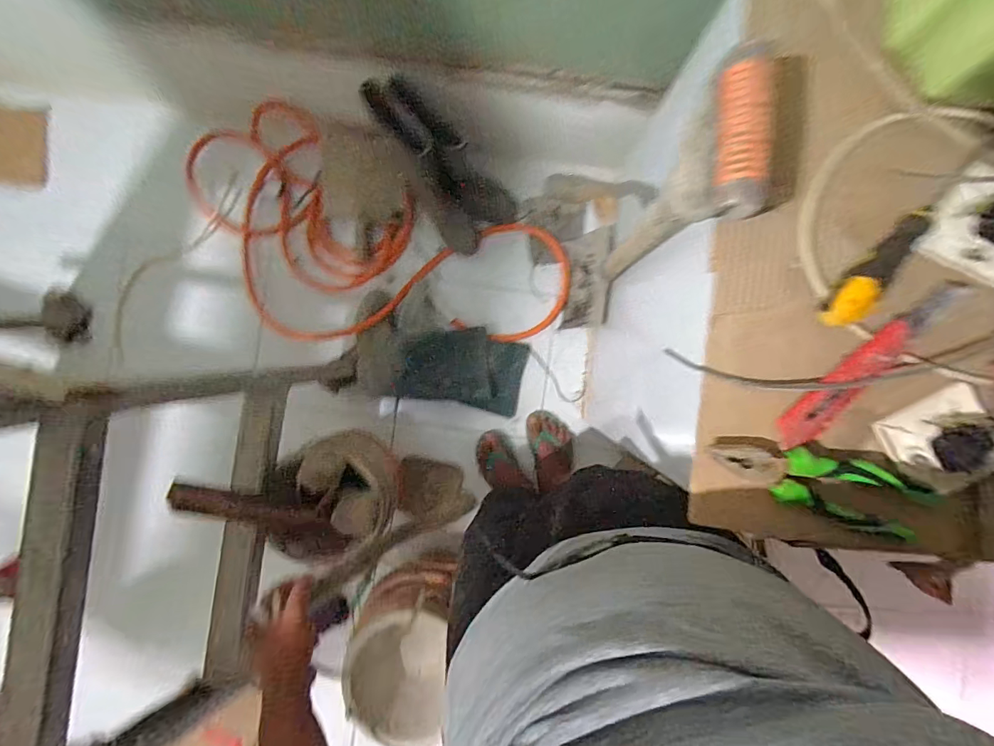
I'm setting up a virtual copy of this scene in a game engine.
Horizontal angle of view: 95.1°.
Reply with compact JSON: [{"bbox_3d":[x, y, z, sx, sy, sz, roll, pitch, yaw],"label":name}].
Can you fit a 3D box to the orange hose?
[{"bbox_3d":[-0.328,-0.305,1.185,1.014,0.093,0.509,25,91,0],"label":"orange hose"}]

